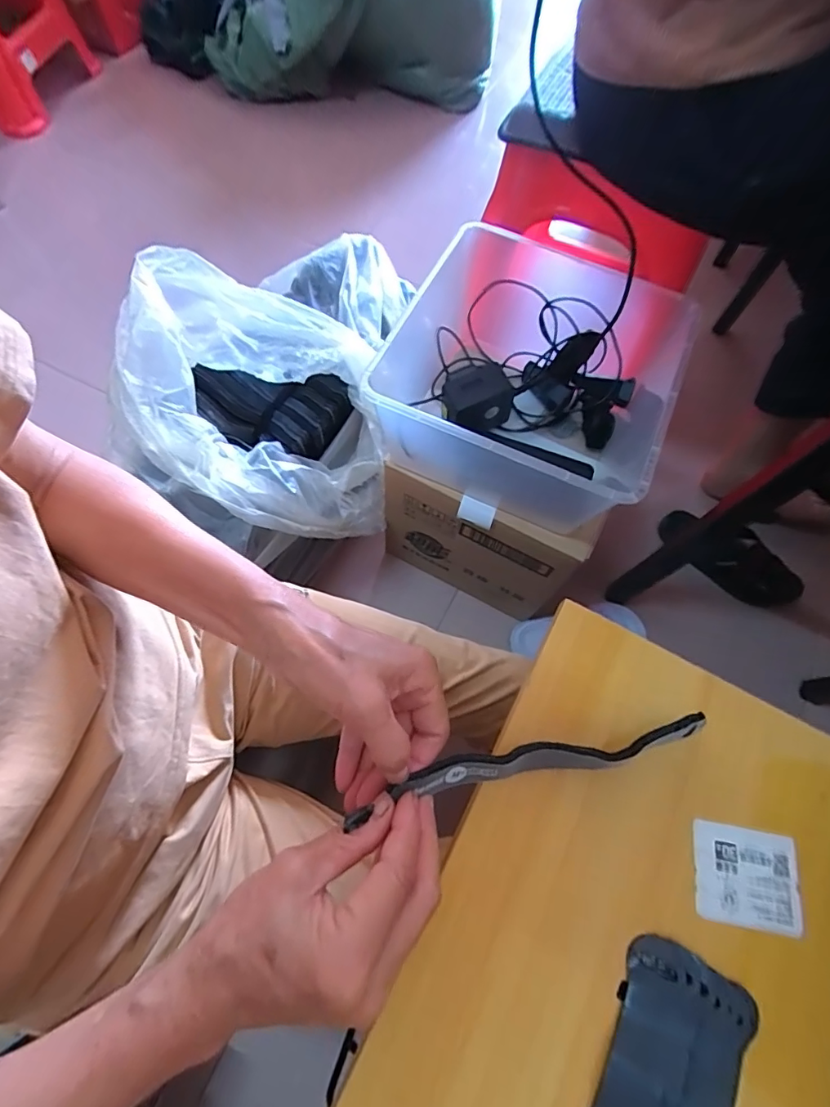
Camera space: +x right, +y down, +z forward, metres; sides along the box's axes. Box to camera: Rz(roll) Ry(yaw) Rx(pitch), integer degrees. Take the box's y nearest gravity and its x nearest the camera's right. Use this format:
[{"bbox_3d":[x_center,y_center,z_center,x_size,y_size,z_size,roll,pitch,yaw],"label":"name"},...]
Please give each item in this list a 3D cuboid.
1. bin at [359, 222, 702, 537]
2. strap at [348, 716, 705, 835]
[{"bbox_3d":[0.132,-0.198,0.585,0.322,0.147,0.301,25,69,8],"label":"bin"},{"bbox_3d":[0.066,0.118,0.275,0.207,0.033,0.020,-6,68,-10],"label":"strap"}]

